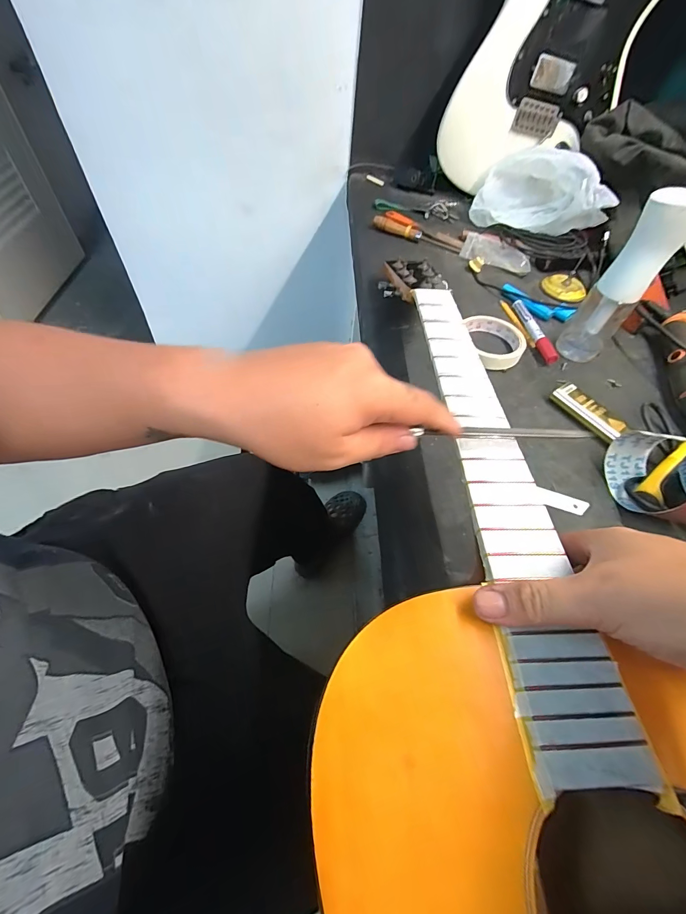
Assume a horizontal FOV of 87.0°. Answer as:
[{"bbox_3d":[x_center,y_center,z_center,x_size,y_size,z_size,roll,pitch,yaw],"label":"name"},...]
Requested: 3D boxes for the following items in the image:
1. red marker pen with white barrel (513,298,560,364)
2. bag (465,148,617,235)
[{"bbox_3d":[0.277,-0.186,0.523,0.018,0.017,0.130,-1,54,-5],"label":"red marker pen with white barrel"},{"bbox_3d":[0.360,-0.472,0.651,0.227,0.111,0.059,27,56,14],"label":"bag"}]

